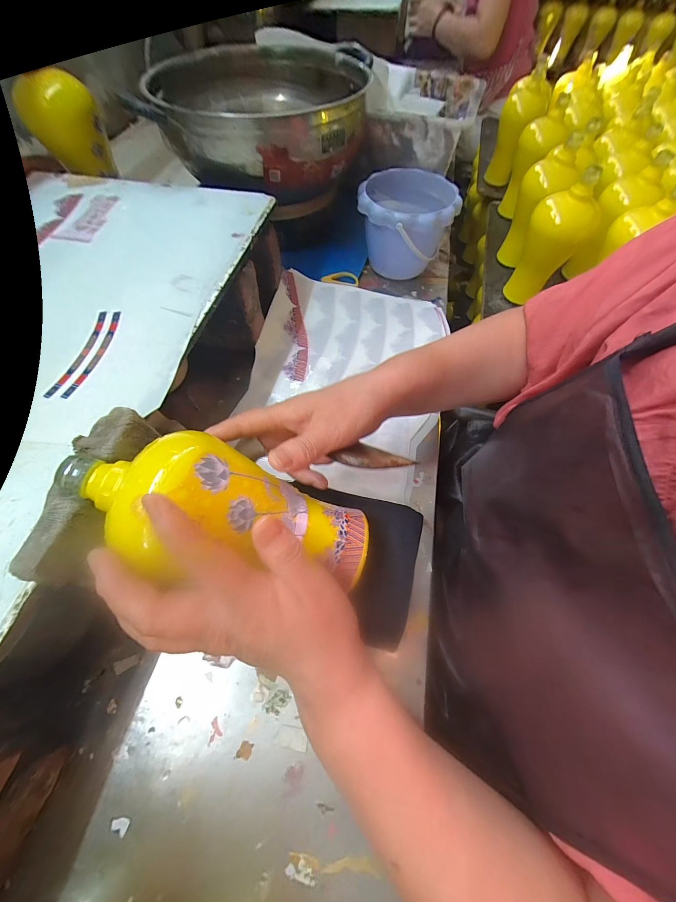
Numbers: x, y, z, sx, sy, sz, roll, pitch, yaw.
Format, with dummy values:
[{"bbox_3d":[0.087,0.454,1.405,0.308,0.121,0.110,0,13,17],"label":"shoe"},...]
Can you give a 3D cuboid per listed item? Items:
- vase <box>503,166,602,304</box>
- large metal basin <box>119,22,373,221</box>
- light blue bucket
[{"bbox_3d":[0.373,-0.356,0.544,0.096,0.180,0.083,21,63,7],"label":"vase"},{"bbox_3d":[-0.111,-0.511,0.488,0.288,0.134,0.353,-3,62,-5],"label":"large metal basin"},{"bbox_3d":[0.108,-0.360,0.505,0.144,0.112,0.142,2,62,-3],"label":"light blue bucket"}]

